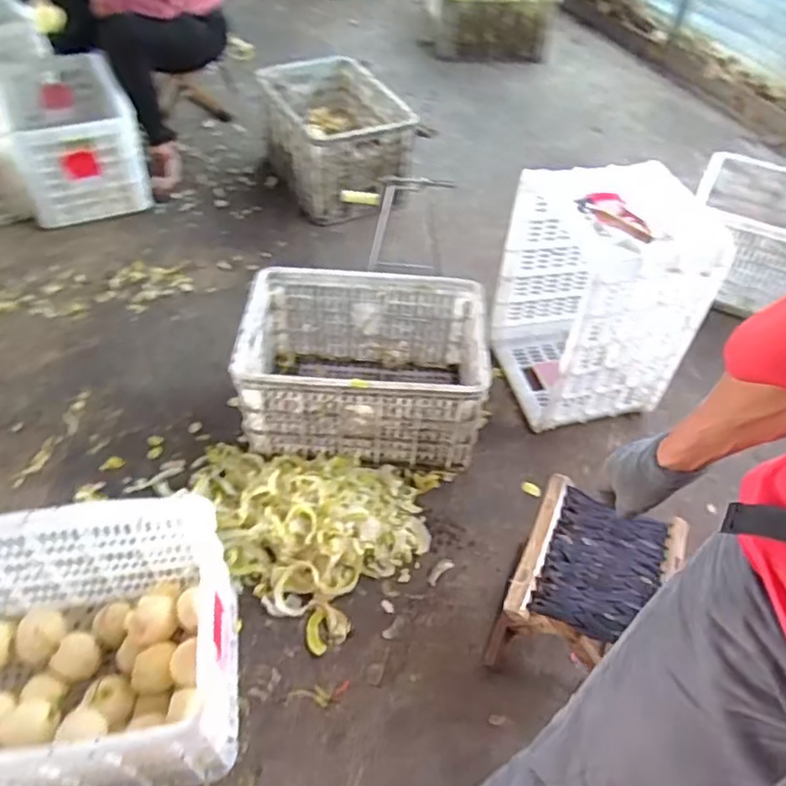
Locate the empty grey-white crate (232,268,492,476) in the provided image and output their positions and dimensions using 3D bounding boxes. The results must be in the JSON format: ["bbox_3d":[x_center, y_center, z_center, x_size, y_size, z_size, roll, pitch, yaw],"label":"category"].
[{"bbox_3d":[-0.069,-0.051,1.450,0.517,0.282,0.345,4,49,-1],"label":"empty grey-white crate"}]

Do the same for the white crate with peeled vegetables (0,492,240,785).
[{"bbox_3d":[-0.528,0.414,0.996,0.519,0.298,0.374,-6,49,-10],"label":"white crate with peeled vegetables"}]

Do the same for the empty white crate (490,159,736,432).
[{"bbox_3d":[0.474,-0.216,1.464,0.352,0.539,0.361,-5,49,-9],"label":"empty white crate"}]

